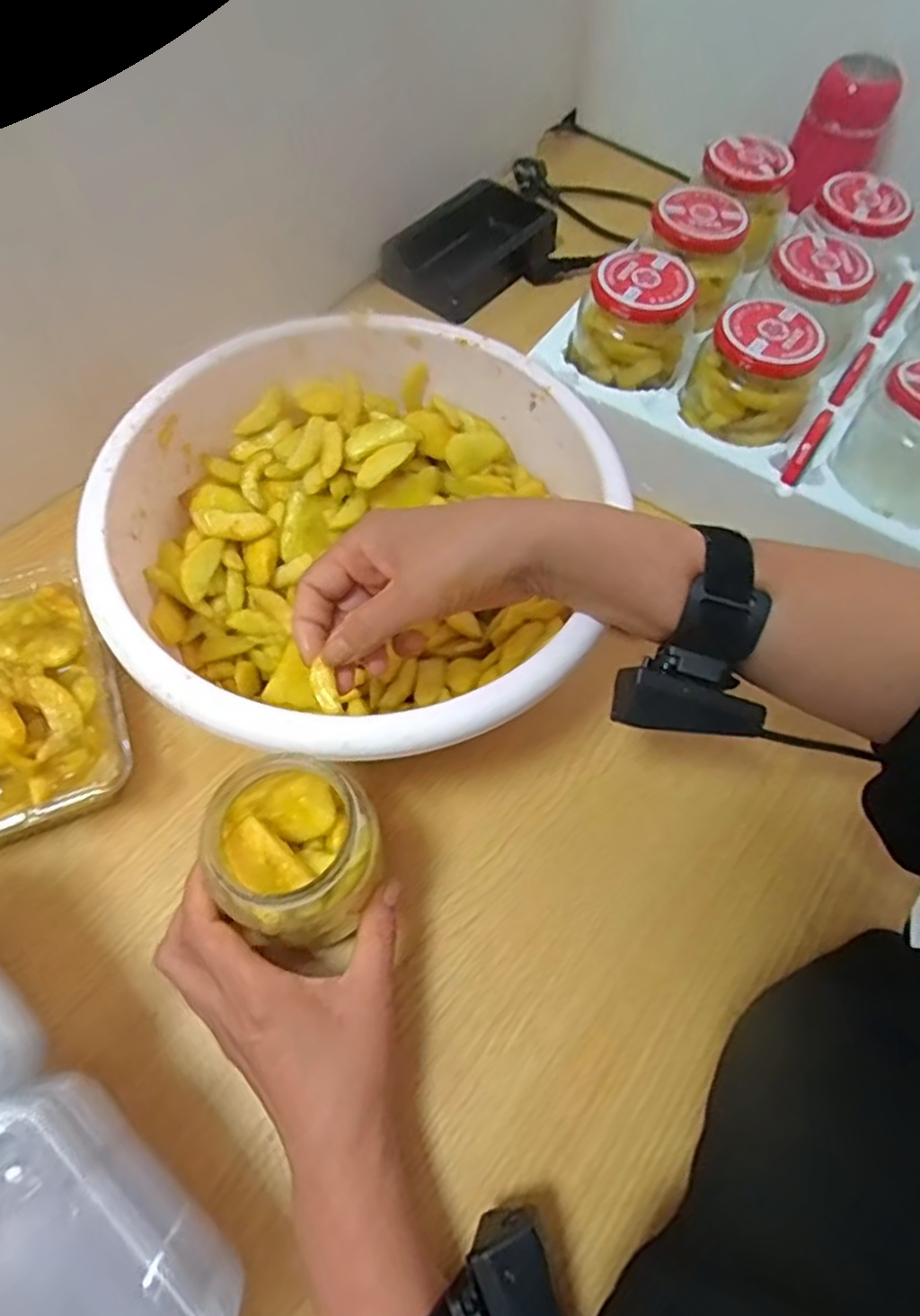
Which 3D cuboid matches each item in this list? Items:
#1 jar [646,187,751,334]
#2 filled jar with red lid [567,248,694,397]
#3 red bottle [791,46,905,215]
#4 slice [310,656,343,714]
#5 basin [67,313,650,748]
[{"bbox_3d":[0.182,-0.308,0.542,0.071,0.069,0.065,1,62,-2],"label":"jar"},{"bbox_3d":[0.128,-0.240,0.504,0.072,0.065,0.072,1,62,-2],"label":"filled jar with red lid"},{"bbox_3d":[0.336,-0.469,0.620,0.069,0.099,0.074,-19,64,-12],"label":"red bottle"},{"bbox_3d":[-0.066,0.014,0.340,0.010,0.004,0.028,-21,83,-13],"label":"slice"},{"bbox_3d":[-0.068,-0.067,0.445,0.263,0.121,0.284,1,62,-2],"label":"basin"}]

